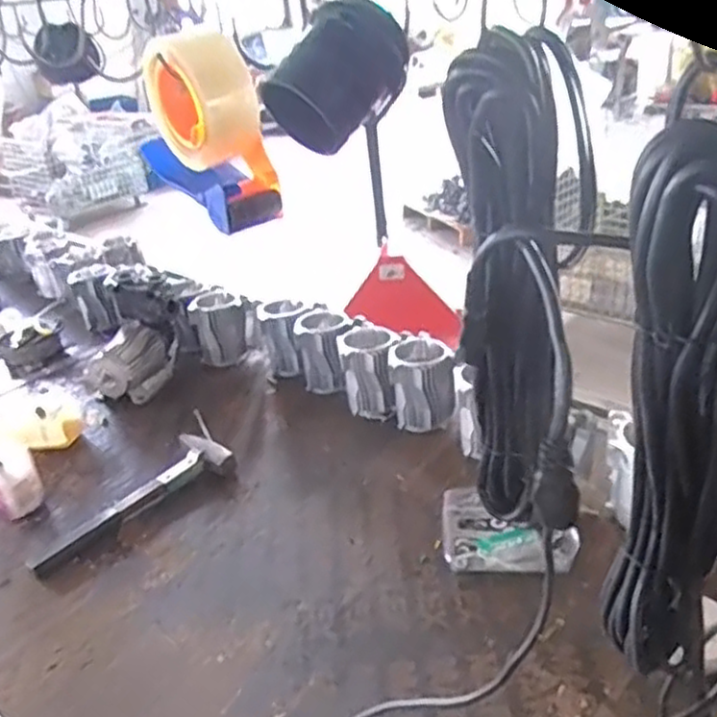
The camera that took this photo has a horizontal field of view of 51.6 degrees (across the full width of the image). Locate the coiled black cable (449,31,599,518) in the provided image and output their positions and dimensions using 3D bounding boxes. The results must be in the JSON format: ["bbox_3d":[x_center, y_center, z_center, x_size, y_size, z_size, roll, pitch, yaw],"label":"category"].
[{"bbox_3d":[0.103,-0.014,0.463,0.077,0.331,0.069,1,28,12],"label":"coiled black cable"}]

